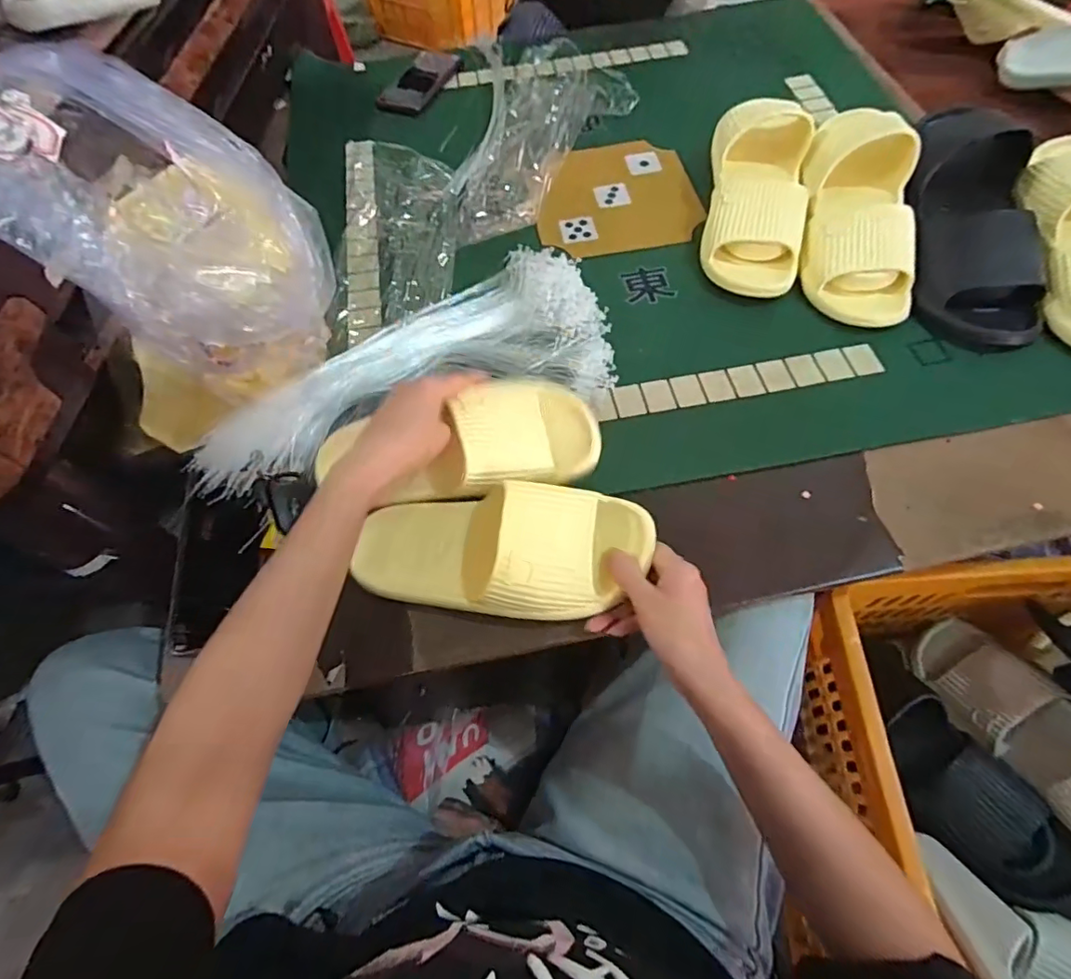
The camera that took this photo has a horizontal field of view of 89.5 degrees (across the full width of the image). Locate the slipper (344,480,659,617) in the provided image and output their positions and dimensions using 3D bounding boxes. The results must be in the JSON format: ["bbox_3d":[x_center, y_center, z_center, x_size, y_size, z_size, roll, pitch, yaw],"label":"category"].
[{"bbox_3d":[-0.031,0.049,0.433,0.235,0.060,0.098,-4,61,12],"label":"slipper"}]

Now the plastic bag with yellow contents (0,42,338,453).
[{"bbox_3d":[-0.289,-0.189,0.460,0.193,0.247,0.217,-14,62,-5],"label":"plastic bag with yellow contents"}]

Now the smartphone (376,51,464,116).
[{"bbox_3d":[-0.174,-0.638,0.842,0.079,0.016,0.167,20,64,13],"label":"smartphone"}]

